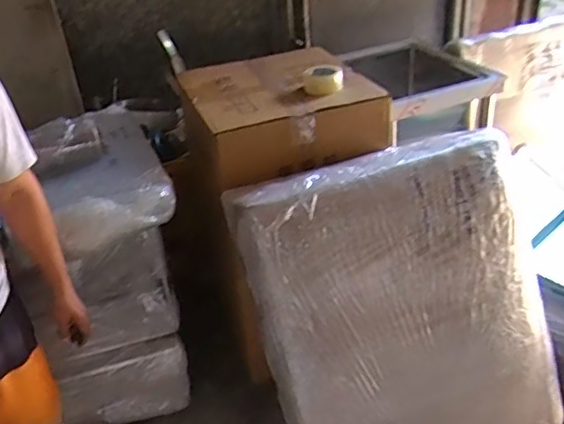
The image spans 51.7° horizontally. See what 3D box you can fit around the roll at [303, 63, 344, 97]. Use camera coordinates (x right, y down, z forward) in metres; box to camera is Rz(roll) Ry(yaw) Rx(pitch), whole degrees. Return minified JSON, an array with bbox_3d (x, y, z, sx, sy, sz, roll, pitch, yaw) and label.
[{"bbox_3d":[0.123,-0.390,1.711,0.114,0.060,0.114,-3,33,2],"label":"roll"}]

